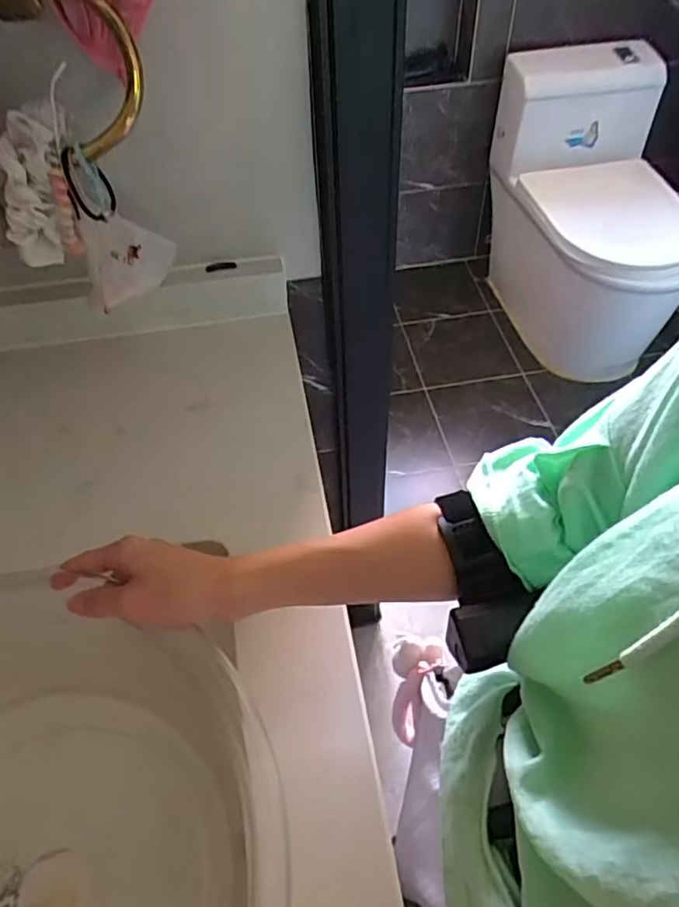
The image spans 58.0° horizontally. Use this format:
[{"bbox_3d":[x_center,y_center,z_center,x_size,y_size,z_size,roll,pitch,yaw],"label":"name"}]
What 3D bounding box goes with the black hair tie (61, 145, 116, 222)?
[{"bbox_3d":[-0.192,-0.206,0.469,0.014,0.054,0.039,14,50,39],"label":"black hair tie"}]

